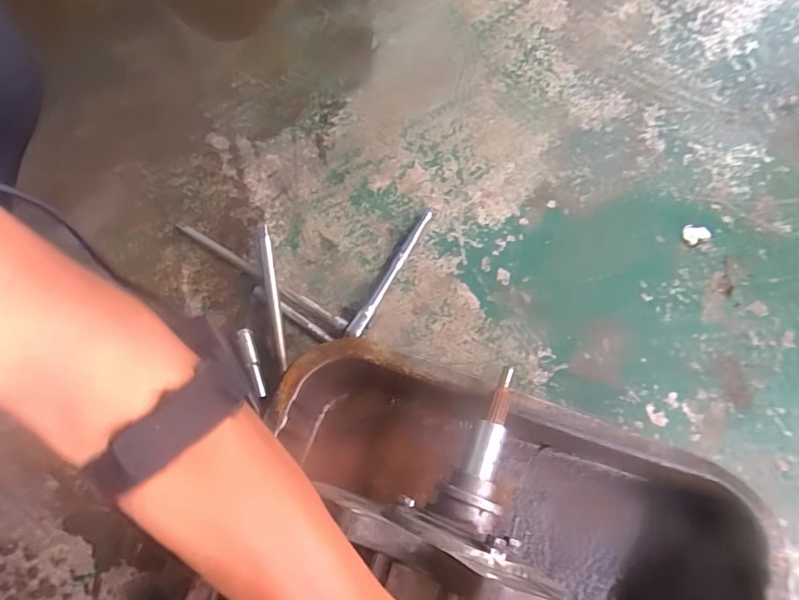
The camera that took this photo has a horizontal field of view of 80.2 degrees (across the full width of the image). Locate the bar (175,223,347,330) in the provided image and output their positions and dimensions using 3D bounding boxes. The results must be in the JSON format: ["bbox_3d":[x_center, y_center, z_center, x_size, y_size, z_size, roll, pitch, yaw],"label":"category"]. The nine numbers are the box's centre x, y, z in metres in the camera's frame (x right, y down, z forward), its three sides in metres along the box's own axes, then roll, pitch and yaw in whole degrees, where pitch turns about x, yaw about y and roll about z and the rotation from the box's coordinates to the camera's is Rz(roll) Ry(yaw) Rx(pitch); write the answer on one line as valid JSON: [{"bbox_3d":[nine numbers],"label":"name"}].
[{"bbox_3d":[-0.167,-0.028,0.560,0.244,0.016,0.017,30,71,10],"label":"bar"}]

